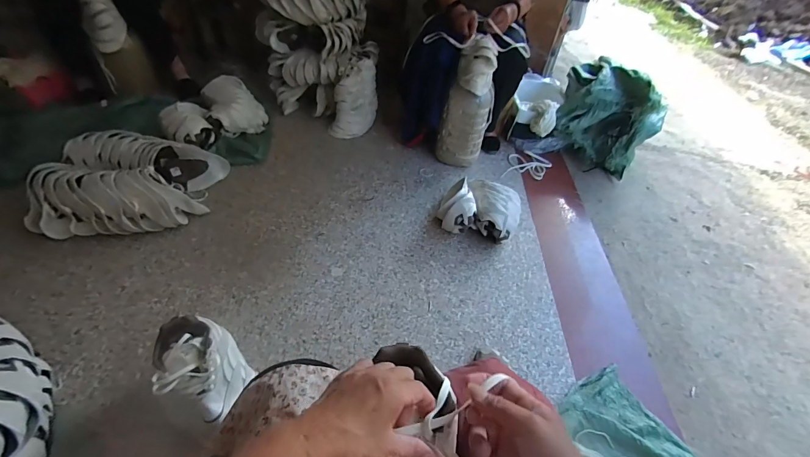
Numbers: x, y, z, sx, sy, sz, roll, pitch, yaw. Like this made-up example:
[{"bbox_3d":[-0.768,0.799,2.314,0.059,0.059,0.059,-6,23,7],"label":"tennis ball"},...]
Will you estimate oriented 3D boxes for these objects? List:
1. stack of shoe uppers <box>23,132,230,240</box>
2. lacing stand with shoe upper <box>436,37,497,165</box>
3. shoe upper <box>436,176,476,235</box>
[{"bbox_3d":[-0.812,-0.143,1.119,0.445,0.122,0.337,-1,45,-9],"label":"stack of shoe uppers"},{"bbox_3d":[0.232,-0.437,1.359,0.169,0.433,0.139,16,45,8],"label":"lacing stand with shoe upper"},{"bbox_3d":[0.174,-0.088,1.232,0.118,0.118,0.247,9,44,1],"label":"shoe upper"}]

